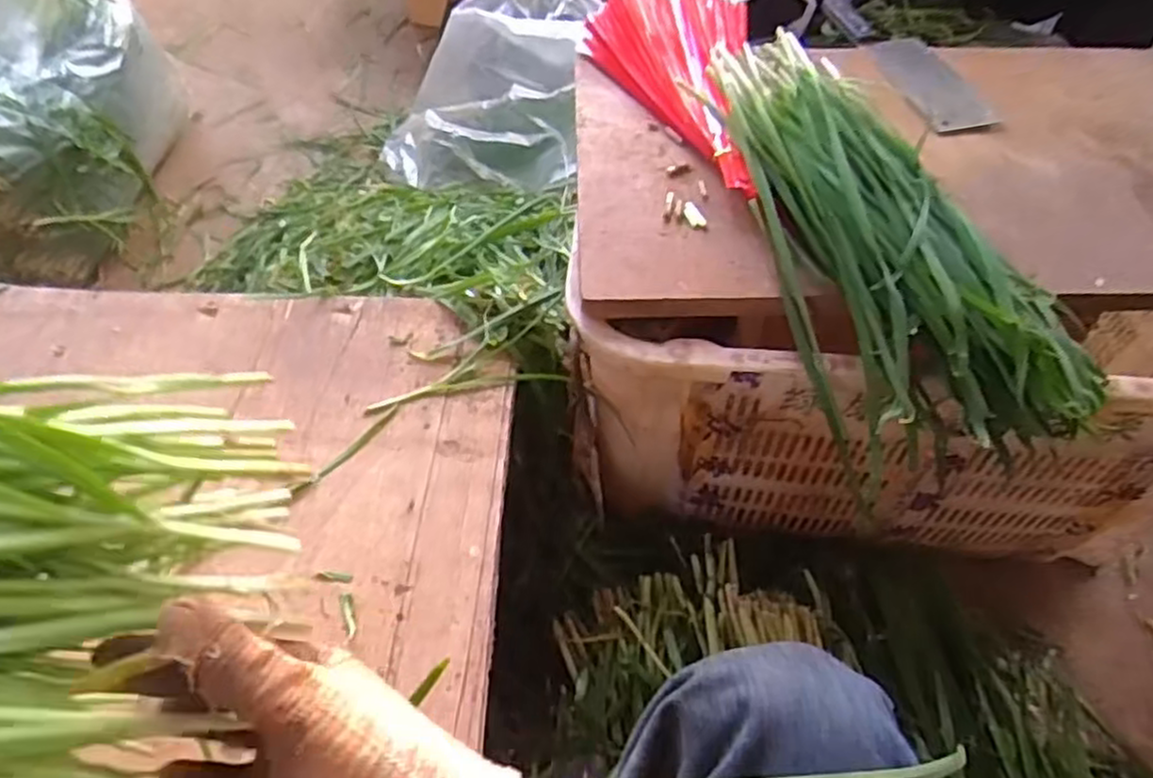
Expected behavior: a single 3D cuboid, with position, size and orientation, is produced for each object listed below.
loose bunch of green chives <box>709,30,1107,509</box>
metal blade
[{"bbox_3d":[0.223,-0.128,0.601,0.162,0.125,0.409,-15,67,-13],"label":"loose bunch of green chives"},{"bbox_3d":[0.359,-0.315,0.762,0.075,0.008,0.180,-7,53,-7],"label":"metal blade"}]

